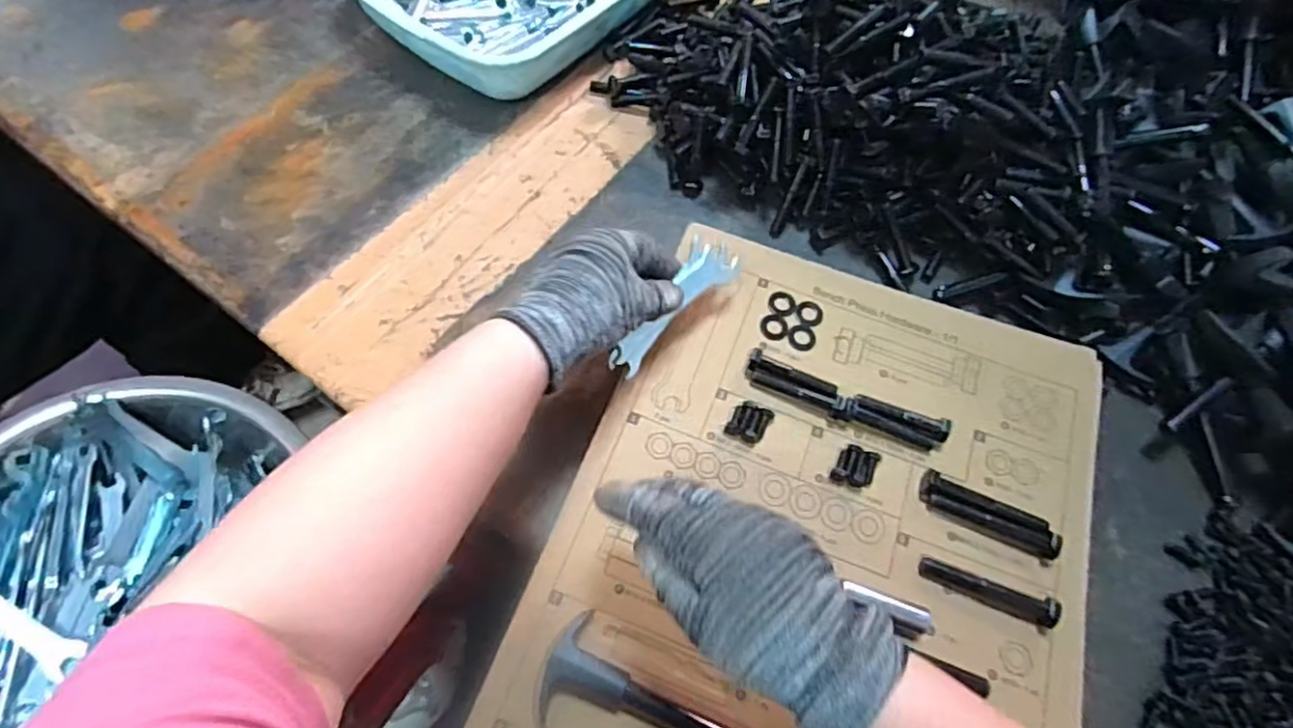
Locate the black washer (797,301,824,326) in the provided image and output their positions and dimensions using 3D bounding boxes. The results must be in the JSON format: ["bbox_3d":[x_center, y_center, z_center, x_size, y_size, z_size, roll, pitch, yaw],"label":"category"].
[{"bbox_3d":[0.114,-0.036,0.464,0.019,0.004,0.018,0,65,0],"label":"black washer"}]

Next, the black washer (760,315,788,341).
[{"bbox_3d":[0.088,-0.026,0.459,0.019,0.004,0.020,1,65,-2],"label":"black washer"}]

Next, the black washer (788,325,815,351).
[{"bbox_3d":[0.106,-0.019,0.456,0.018,0.004,0.020,27,68,12],"label":"black washer"}]

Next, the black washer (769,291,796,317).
[{"bbox_3d":[0.095,-0.043,0.466,0.019,0.004,0.019,1,65,-2],"label":"black washer"}]

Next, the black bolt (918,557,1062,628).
[{"bbox_3d":[0.195,0.129,0.380,0.076,0.013,0.015,20,65,7],"label":"black bolt"}]

